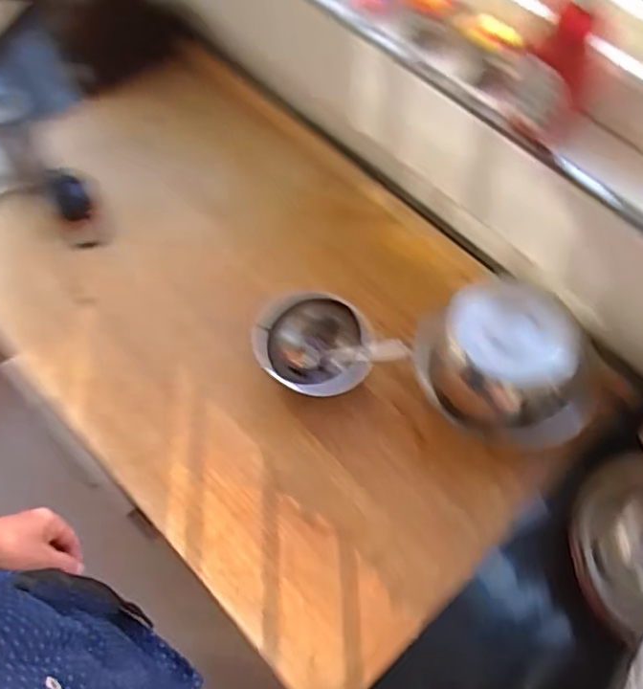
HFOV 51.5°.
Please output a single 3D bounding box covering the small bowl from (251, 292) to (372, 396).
[{"bbox_3d":[-0.011,0.010,0.811,0.138,0.069,0.127,0,62,-1],"label":"small bowl"}]

